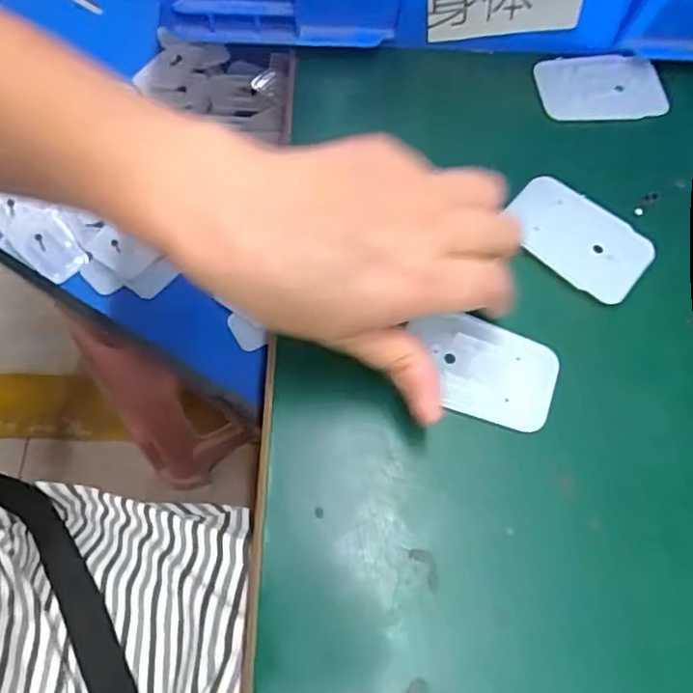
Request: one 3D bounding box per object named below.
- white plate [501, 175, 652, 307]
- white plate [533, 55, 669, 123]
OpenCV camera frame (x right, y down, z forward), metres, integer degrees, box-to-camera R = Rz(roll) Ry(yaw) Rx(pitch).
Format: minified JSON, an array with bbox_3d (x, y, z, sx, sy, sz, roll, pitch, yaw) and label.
[{"bbox_3d":[0.111,-0.052,0.299,0.068,0.007,0.042,37,71,12],"label":"white plate"},{"bbox_3d":[0.140,-0.145,0.343,0.067,0.005,0.044,-4,68,-4],"label":"white plate"}]

